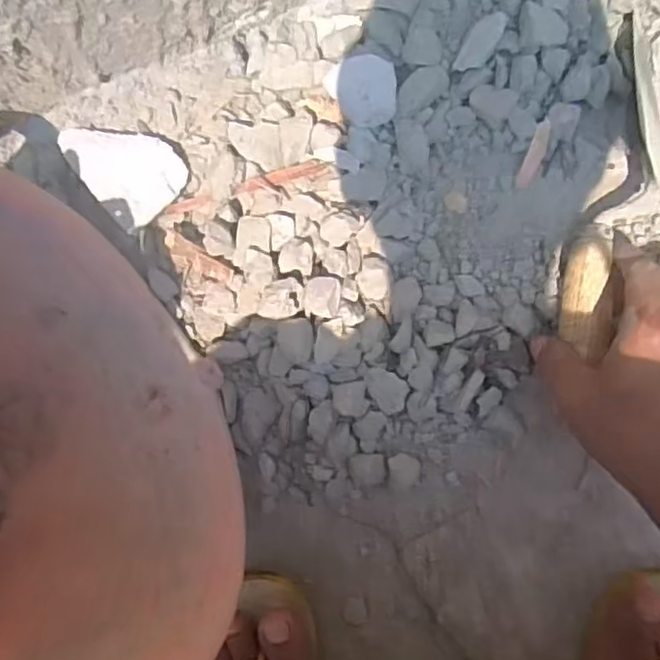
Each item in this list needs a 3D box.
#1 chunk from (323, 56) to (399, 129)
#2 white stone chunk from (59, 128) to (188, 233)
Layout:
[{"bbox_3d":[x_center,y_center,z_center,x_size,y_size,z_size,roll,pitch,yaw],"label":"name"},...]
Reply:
[{"bbox_3d":[0.019,-0.146,0.415,0.042,0.021,0.043,2,94,2],"label":"chunk"},{"bbox_3d":[-0.133,-0.108,0.437,0.054,0.017,0.076,-43,92,5],"label":"white stone chunk"}]

